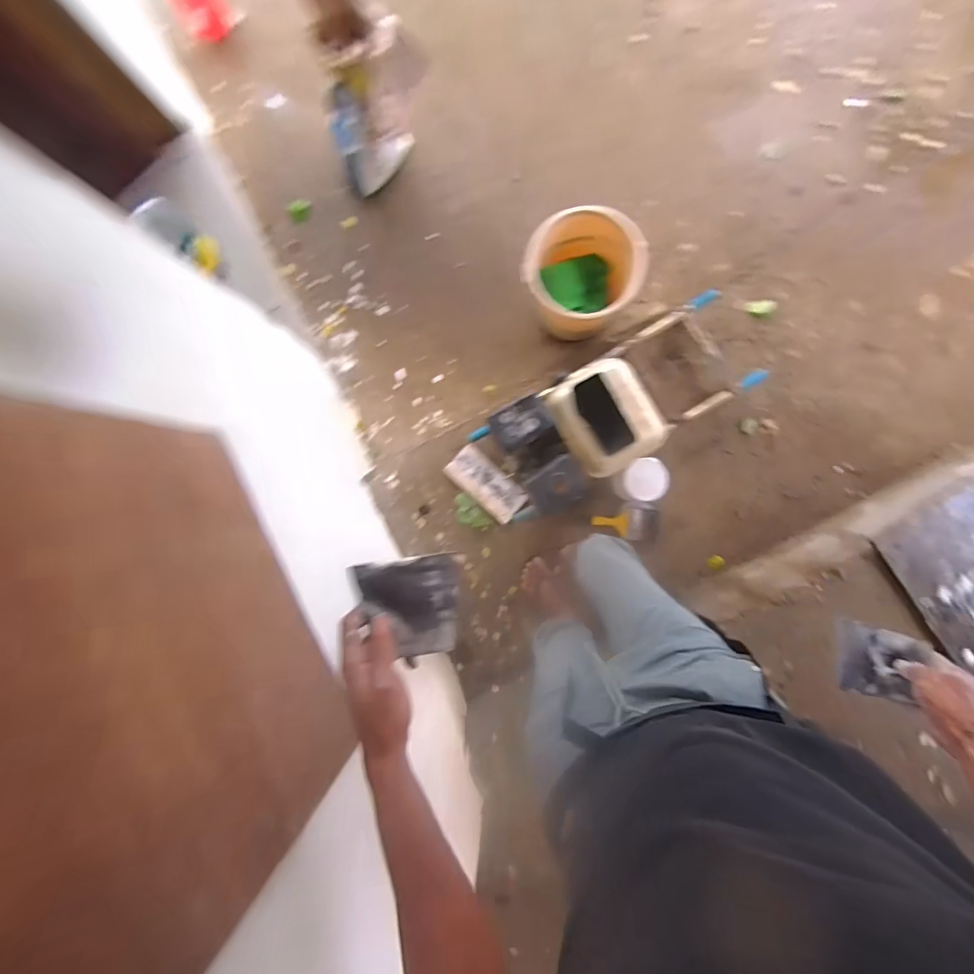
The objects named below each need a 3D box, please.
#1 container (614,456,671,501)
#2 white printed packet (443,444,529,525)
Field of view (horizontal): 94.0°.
[{"bbox_3d":[0.431,-0.018,1.288,0.119,0.150,0.115,0,89,4],"label":"container"},{"bbox_3d":[-0.004,-0.006,1.395,0.249,0.029,0.119,42,92,3],"label":"white printed packet"}]

